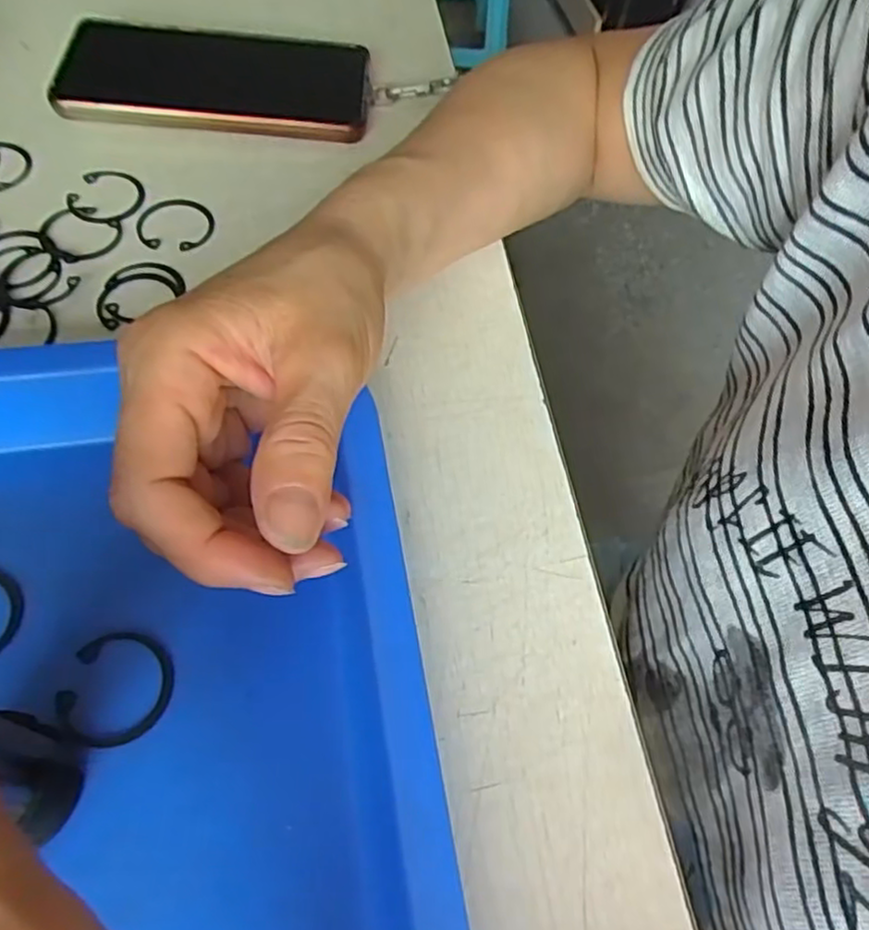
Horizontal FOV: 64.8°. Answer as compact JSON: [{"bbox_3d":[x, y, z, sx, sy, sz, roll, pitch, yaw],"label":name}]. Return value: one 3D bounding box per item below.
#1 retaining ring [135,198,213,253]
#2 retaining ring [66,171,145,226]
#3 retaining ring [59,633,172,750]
[{"bbox_3d":[-0.125,-0.117,0.329,0.035,0.004,0.034,0,61,-4],"label":"retaining ring"},{"bbox_3d":[-0.161,-0.133,0.335,0.035,0.004,0.038,2,61,-3],"label":"retaining ring"},{"bbox_3d":[-0.104,0.073,0.222,0.034,0.004,0.036,3,59,-5],"label":"retaining ring"}]

